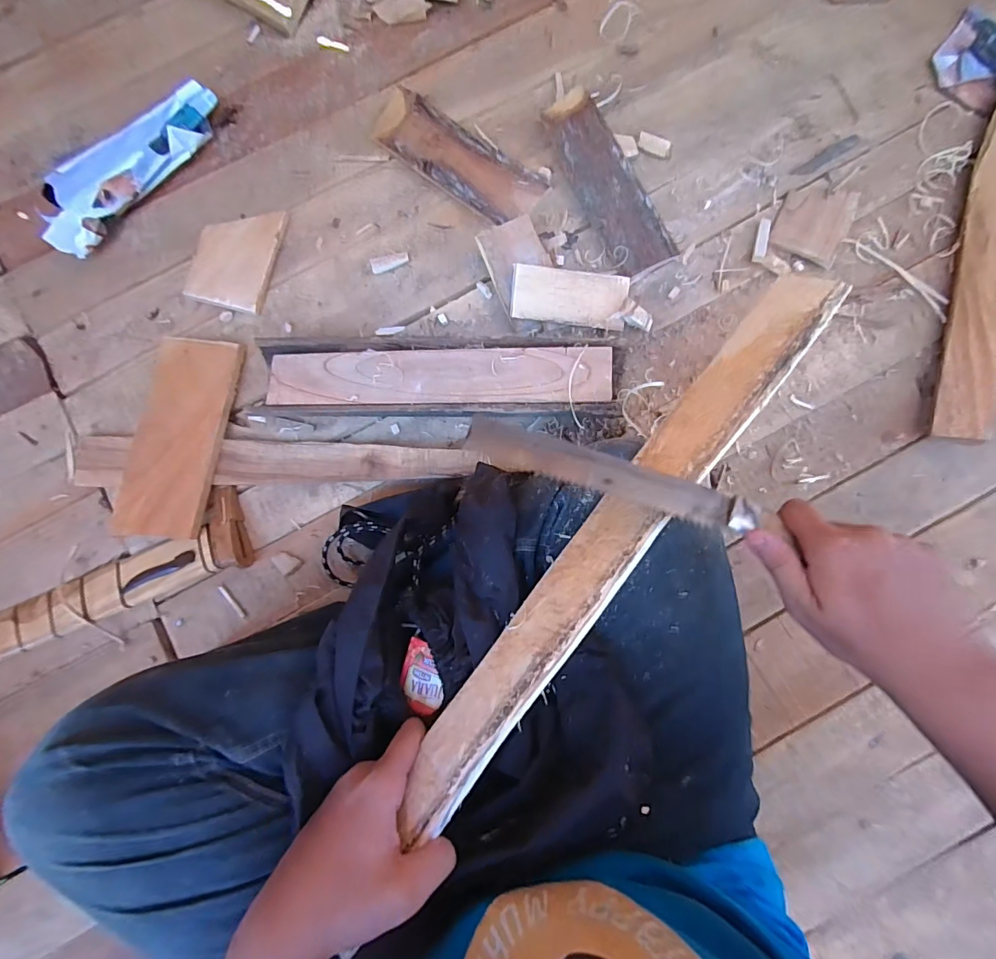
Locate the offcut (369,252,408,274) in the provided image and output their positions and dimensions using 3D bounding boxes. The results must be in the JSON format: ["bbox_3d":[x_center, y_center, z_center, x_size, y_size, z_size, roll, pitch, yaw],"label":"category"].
[{"bbox_3d":[-0.137,-0.276,0.577,0.048,0.005,0.020,-13,82,0],"label":"offcut"}]

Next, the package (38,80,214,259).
[{"bbox_3d":[-0.467,-0.397,0.578,0.084,0.049,0.272,36,84,6],"label":"package"}]

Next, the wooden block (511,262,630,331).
[{"bbox_3d":[0.086,-0.219,0.544,0.137,0.013,0.060,6,105,-3],"label":"wooden block"}]

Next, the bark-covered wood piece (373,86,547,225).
[{"bbox_3d":[-0.052,-0.415,0.590,0.246,0.023,0.081,38,85,6],"label":"bark-covered wood piece"}]

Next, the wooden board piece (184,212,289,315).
[{"bbox_3d":[-0.331,-0.281,0.577,0.092,0.024,0.134,14,83,3],"label":"wooden board piece"}]

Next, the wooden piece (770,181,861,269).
[{"bbox_3d":[0.396,-0.325,0.567,0.083,0.009,0.108,26,84,5],"label":"wooden piece"}]

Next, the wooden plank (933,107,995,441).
[{"bbox_3d":[0.589,-0.299,0.546,0.047,0.049,0.533,17,83,4],"label":"wooden plank"}]

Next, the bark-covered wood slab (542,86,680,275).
[{"bbox_3d":[0.133,-0.375,0.572,0.073,0.030,0.249,-26,82,-2],"label":"bark-covered wood slab"}]

